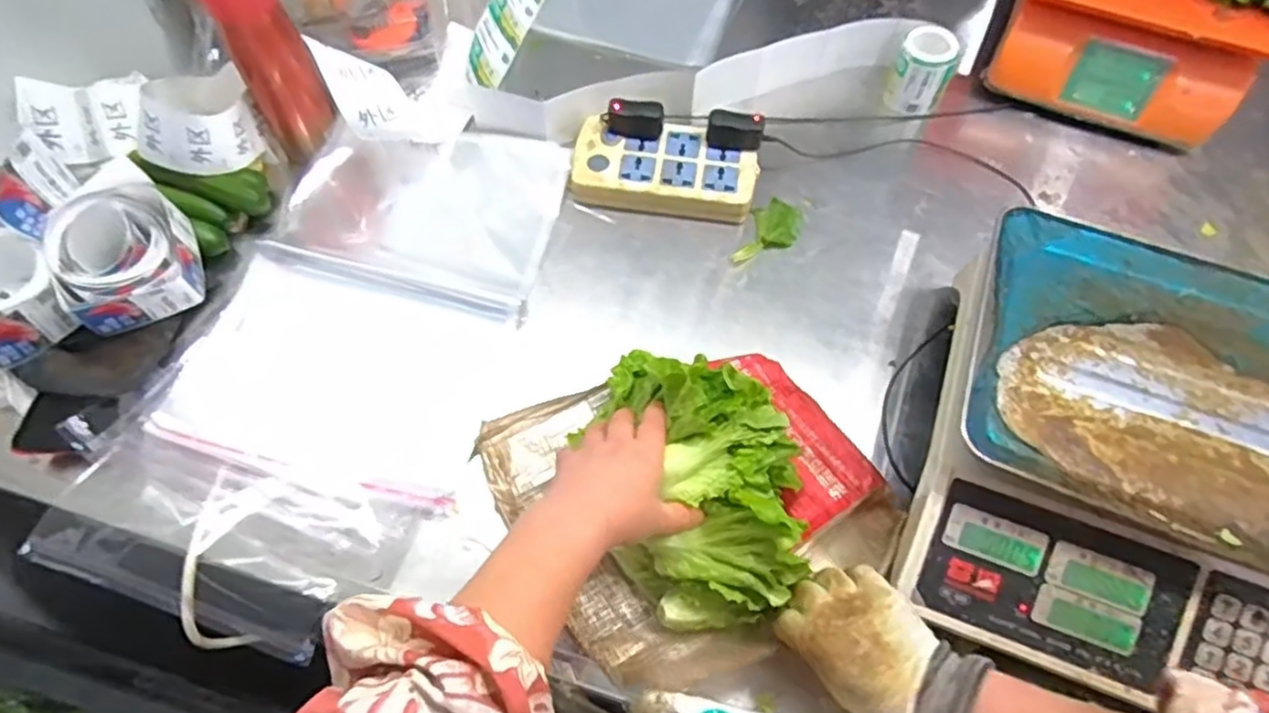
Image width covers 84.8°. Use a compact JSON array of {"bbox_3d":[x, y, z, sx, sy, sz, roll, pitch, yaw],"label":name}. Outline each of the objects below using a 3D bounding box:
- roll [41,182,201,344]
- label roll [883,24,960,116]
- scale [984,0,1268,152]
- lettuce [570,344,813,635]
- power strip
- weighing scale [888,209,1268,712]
[{"bbox_3d":[-0.432,-0.080,0.603,0.090,0.097,0.104,-14,63,-8],"label":"roll"},{"bbox_3d":[0.315,-0.313,0.763,0.064,0.066,0.063,23,64,11],"label":"label roll"},{"bbox_3d":[0.542,-0.369,0.762,0.297,0.135,0.209,20,63,10],"label":"scale"},{"bbox_3d":[0.048,0.078,0.508,0.139,0.097,0.215,-21,64,-12],"label":"lettuce"},{"bbox_3d":[0.030,-0.189,0.706,0.180,0.029,0.100,6,62,2],"label":"power strip"},{"bbox_3d":[0.387,0.083,0.521,0.343,0.105,0.335,18,63,9],"label":"weighing scale"}]

